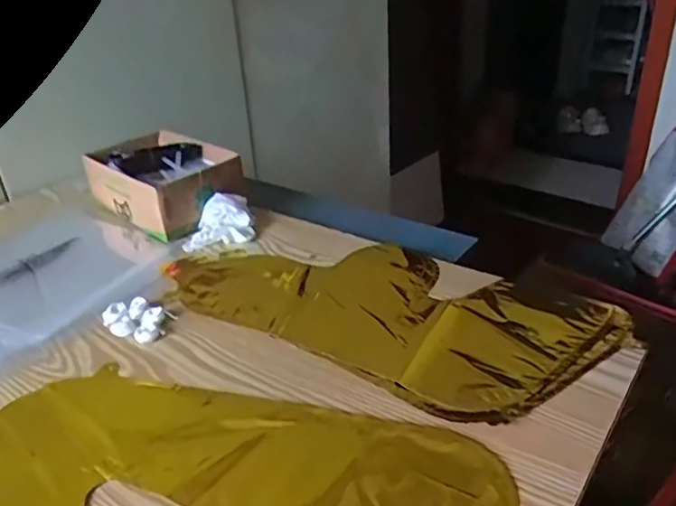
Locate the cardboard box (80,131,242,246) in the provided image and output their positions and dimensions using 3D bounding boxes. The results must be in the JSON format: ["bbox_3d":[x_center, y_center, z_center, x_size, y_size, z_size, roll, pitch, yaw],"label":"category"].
[{"bbox_3d":[-0.222,-0.094,0.761,0.139,0.073,0.198,-27,36,-35],"label":"cardboard box"}]

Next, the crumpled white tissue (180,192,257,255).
[{"bbox_3d":[-0.142,-0.038,0.693,0.083,0.035,0.068,-10,30,-10],"label":"crumpled white tissue"}]

